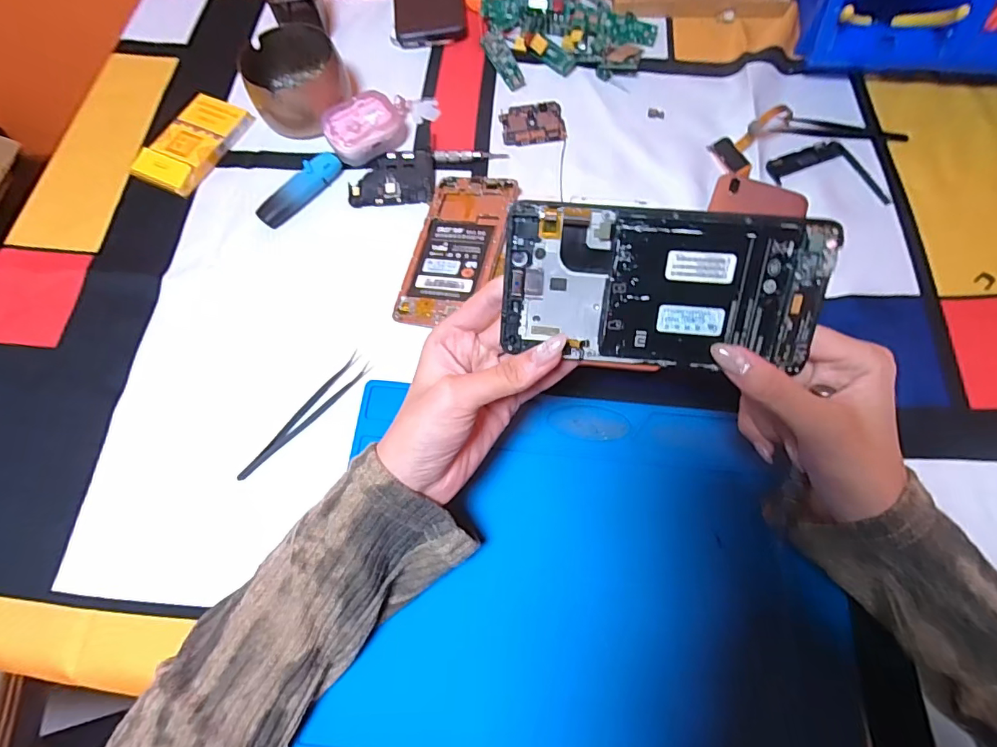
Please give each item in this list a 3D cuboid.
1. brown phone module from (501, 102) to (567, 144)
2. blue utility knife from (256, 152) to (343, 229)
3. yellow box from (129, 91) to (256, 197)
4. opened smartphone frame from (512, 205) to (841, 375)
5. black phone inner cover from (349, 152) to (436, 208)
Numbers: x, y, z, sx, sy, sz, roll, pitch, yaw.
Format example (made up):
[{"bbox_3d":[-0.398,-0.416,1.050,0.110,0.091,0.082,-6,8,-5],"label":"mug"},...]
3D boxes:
[{"bbox_3d":[0.031,-0.226,0.439,0.055,0.004,0.044,-5,70,0],"label":"brown phone module"},{"bbox_3d":[-0.169,-0.159,0.416,0.021,0.014,0.084,41,76,15],"label":"blue utility knife"},{"bbox_3d":[-0.276,-0.208,0.437,0.056,0.018,0.103,23,73,10],"label":"yellow box"},{"bbox_3d":[0.077,-0.040,0.230,0.145,0.004,0.070,5,109,4],"label":"opened smartphone frame"},{"bbox_3d":[-0.091,-0.168,0.419,0.071,0.004,0.048,-1,80,1],"label":"black phone inner cover"}]

